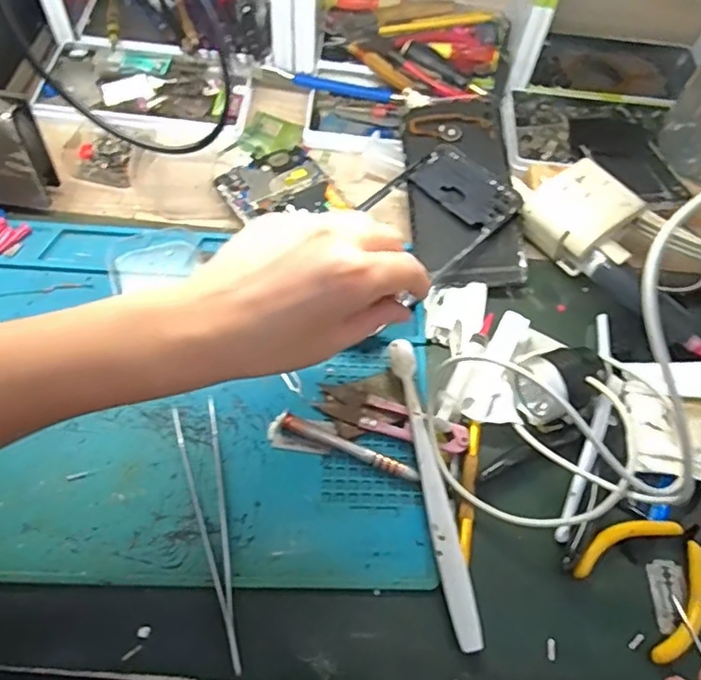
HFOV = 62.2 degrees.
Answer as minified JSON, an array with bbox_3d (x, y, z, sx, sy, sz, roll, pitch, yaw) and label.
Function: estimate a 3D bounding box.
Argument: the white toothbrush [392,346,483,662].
[{"bbox_3d":[0.049,0.086,0.353,0.016,0.017,0.183,-7,61,-9],"label":"white toothbrush"}]

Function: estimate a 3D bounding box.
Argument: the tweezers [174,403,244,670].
[{"bbox_3d":[-0.082,0.105,0.332,0.025,0.011,0.151,-11,62,-11],"label":"tweezers"}]

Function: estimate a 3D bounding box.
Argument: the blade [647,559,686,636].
[{"bbox_3d":[0.187,0.150,0.340,0.020,0.004,0.040,4,55,5],"label":"blade"}]

